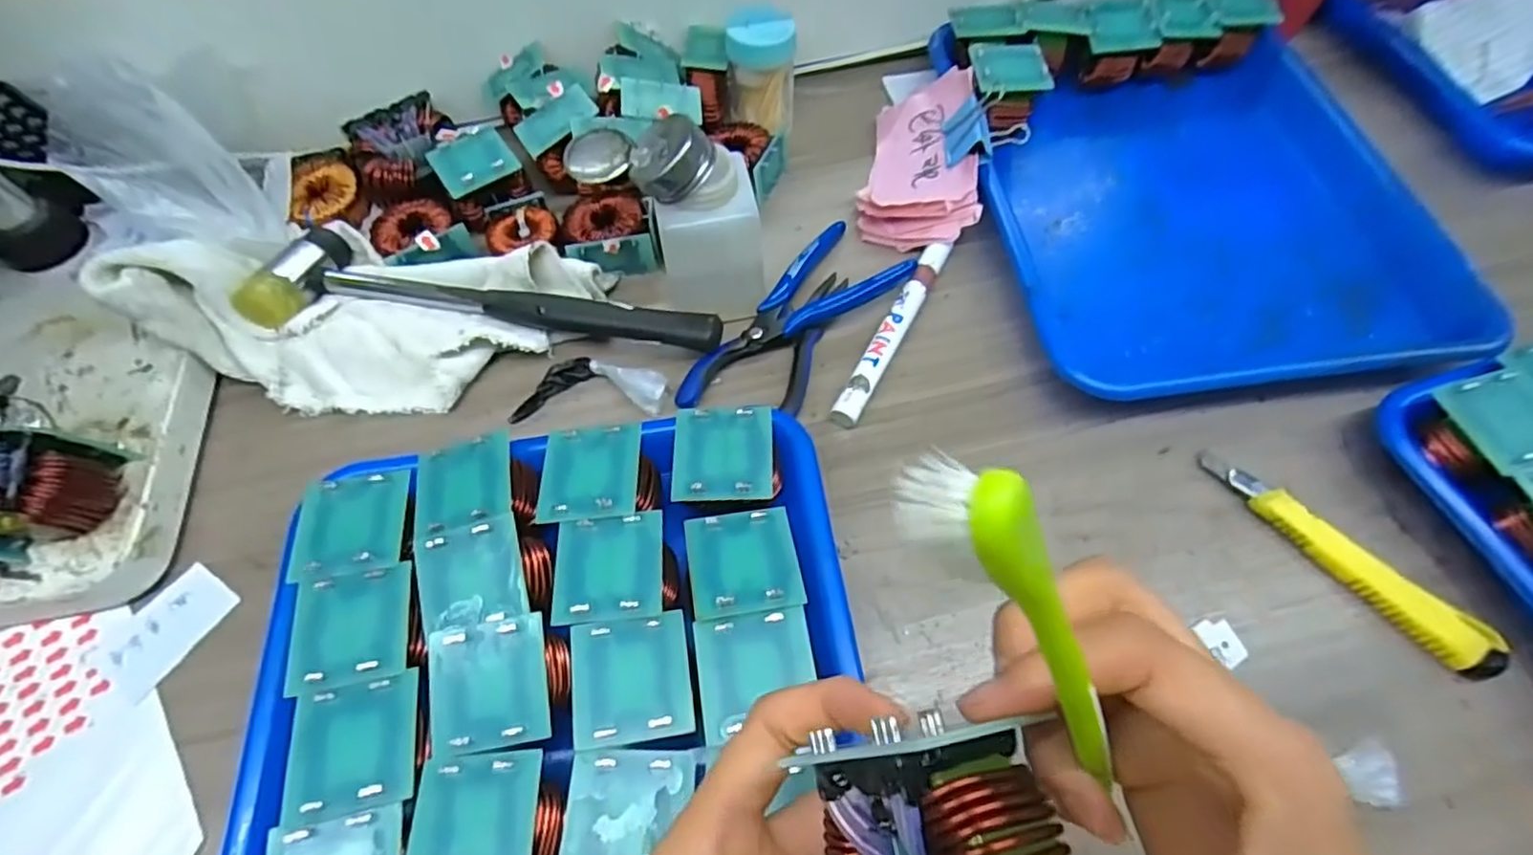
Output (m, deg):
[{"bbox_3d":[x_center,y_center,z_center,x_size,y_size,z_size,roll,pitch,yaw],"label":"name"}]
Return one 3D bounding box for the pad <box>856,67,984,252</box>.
[{"bbox_3d":[0.098,-0.173,0.435,0.071,0.021,0.124,-9,61,33],"label":"pad"}]

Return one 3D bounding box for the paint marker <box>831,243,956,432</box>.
[{"bbox_3d":[0.073,-0.055,0.391,0.016,0.017,0.138,25,64,15],"label":"paint marker"}]

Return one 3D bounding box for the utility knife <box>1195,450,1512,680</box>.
[{"bbox_3d":[0.271,0.059,0.320,0.020,0.013,0.139,-38,66,-19],"label":"utility knife"}]

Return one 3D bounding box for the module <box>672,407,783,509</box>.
[{"bbox_3d":[-0.018,0.015,0.312,0.047,0.020,0.047,-4,60,-1],"label":"module"}]

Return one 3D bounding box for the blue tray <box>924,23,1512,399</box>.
[{"bbox_3d":[0.266,-0.138,0.429,0.259,0.045,0.273,-7,60,-3],"label":"blue tray"}]

